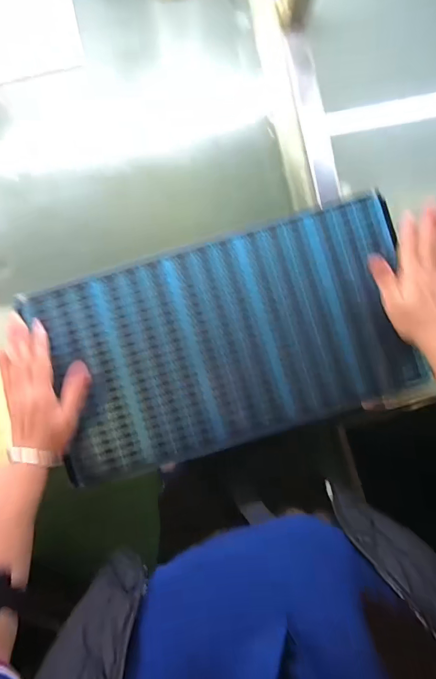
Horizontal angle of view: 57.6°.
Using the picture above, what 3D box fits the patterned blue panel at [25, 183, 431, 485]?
[{"bbox_3d":[0.016,-0.001,0.506,0.453,0.012,0.253,-17,91,-2],"label":"patterned blue panel"}]

